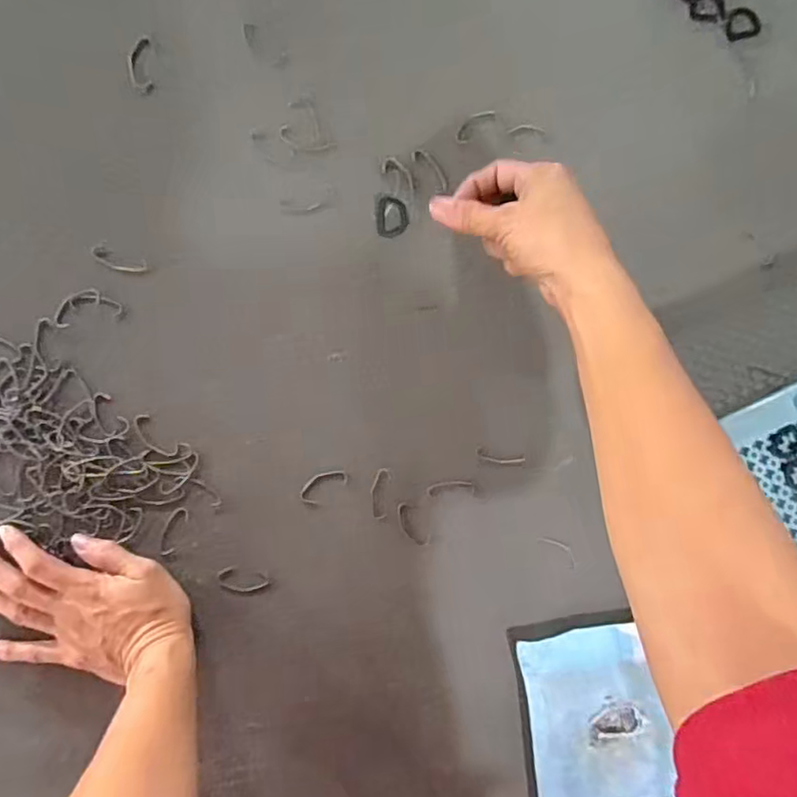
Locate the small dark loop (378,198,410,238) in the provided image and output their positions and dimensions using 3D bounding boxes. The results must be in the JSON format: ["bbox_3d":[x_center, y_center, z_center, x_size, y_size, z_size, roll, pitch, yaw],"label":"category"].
[{"bbox_3d":[-0.004,-0.137,0.452,0.023,0.004,0.030,-5,92,-6],"label":"small dark loop"}]

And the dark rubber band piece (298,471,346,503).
[{"bbox_3d":[-0.057,0.066,0.450,0.037,0.004,0.020,-39,95,-4],"label":"dark rubber band piece"}]

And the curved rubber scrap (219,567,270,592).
[{"bbox_3d":[-0.115,0.137,0.446,0.038,0.006,0.018,18,89,-6],"label":"curved rubber scrap"}]

